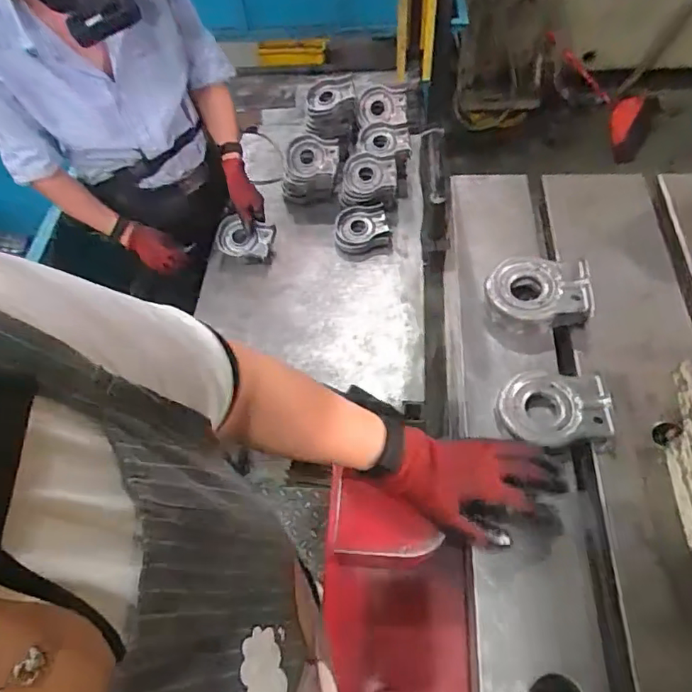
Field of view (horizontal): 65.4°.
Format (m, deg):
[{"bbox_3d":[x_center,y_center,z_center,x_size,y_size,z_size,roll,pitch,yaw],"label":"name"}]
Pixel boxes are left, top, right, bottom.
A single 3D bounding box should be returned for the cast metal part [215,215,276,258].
[{"bbox_3d":[-0.232,-0.244,1.244,0.129,0.023,0.092,6,77,-3],"label":"cast metal part"}]

